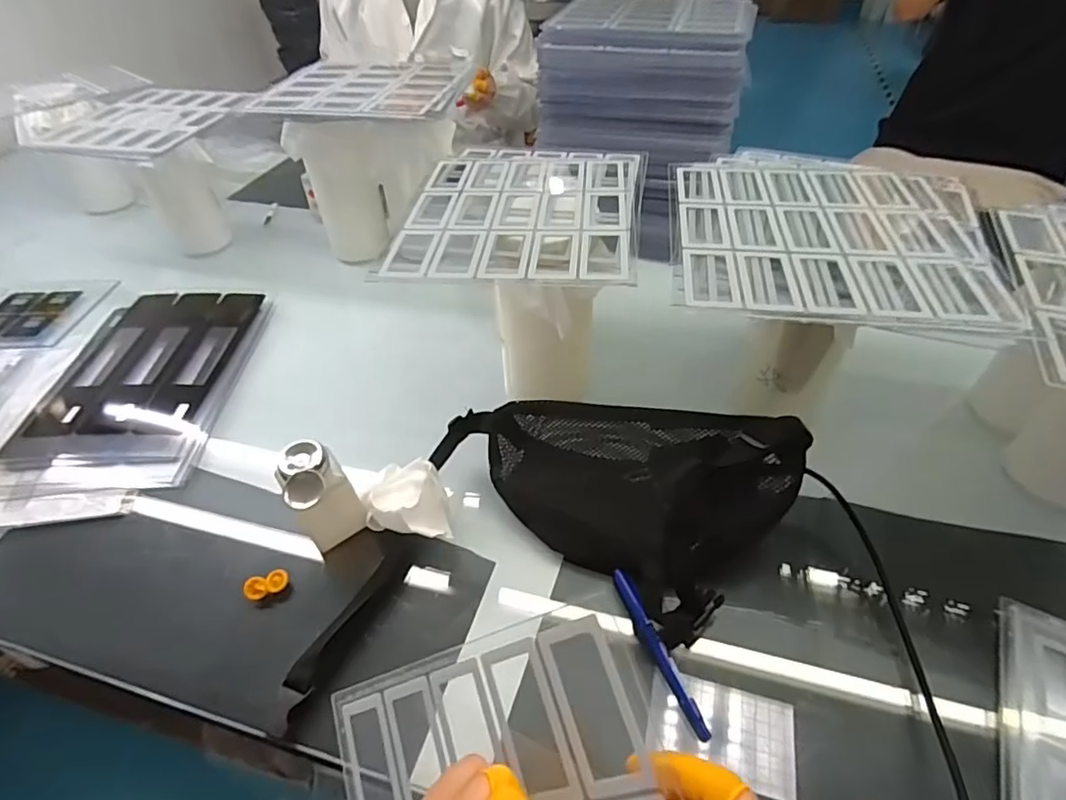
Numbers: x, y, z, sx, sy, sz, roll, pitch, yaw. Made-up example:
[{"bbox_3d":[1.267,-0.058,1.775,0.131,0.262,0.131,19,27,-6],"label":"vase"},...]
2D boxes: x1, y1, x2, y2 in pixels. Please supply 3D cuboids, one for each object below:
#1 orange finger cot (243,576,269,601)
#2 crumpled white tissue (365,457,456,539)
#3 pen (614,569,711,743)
[{"bbox_3d":[-0.249,0.169,0.491,0.019,0.022,0.009,-10,10,-24],"label":"orange finger cot"},{"bbox_3d":[-0.113,0.093,0.517,0.084,0.040,0.063,14,47,16],"label":"crumpled white tissue"},{"bbox_3d":[0.100,0.199,0.444,0.012,0.018,0.138,-16,47,-13],"label":"pen"}]

